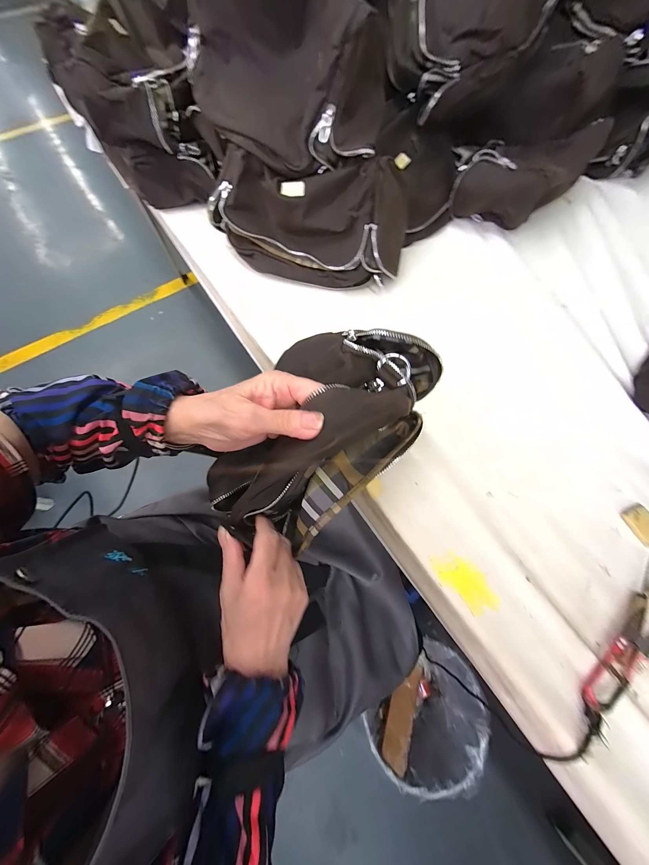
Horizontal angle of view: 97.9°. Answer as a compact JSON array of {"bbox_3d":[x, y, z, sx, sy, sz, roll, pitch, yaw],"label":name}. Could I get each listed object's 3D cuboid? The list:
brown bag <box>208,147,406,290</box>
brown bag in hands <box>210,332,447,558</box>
[{"bbox_3d":[-0.029,-0.302,0.408,0.288,0.104,0.112,9,68,4],"label":"brown bag"},{"bbox_3d":[0.011,-0.006,0.235,0.112,0.079,0.204,32,71,12],"label":"brown bag in hands"}]

